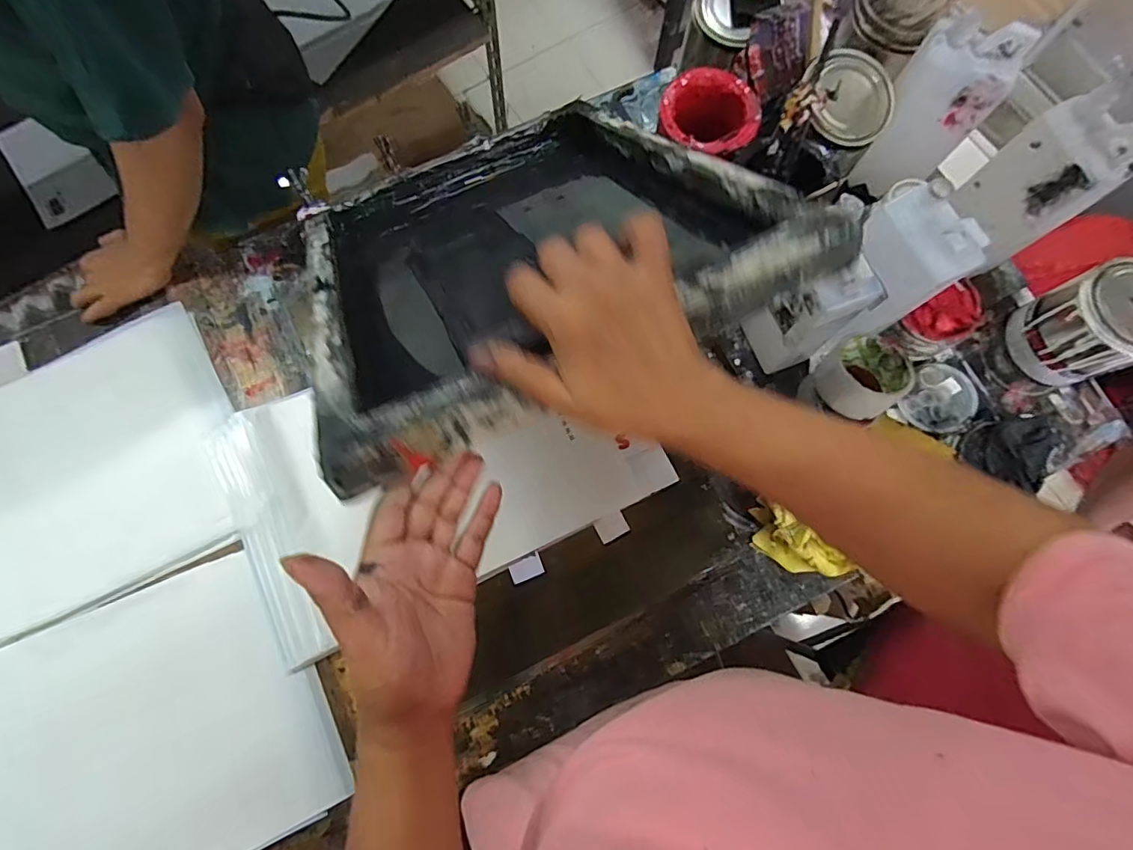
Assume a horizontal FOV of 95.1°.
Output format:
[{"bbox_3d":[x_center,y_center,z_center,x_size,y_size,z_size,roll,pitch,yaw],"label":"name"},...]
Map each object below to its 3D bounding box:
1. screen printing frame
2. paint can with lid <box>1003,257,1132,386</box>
[{"bbox_3d":[-0.061,-0.187,0.522,0.386,0.056,0.490,-26,43,-6],"label":"screen printing frame"},{"bbox_3d":[0.580,-0.110,0.571,0.102,0.105,0.106,-19,79,-4],"label":"paint can with lid"}]

